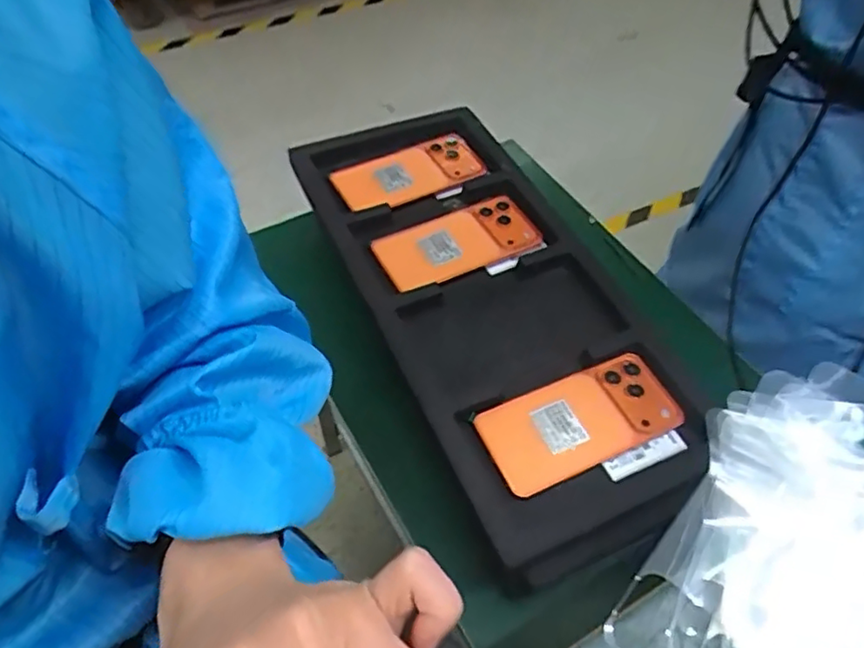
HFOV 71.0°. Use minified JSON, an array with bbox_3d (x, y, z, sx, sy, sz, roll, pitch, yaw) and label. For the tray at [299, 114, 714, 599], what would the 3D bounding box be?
[{"bbox_3d":[0.048,-0.032,0.580,0.239,0.045,0.509,-20,56,-18],"label":"tray"}]

